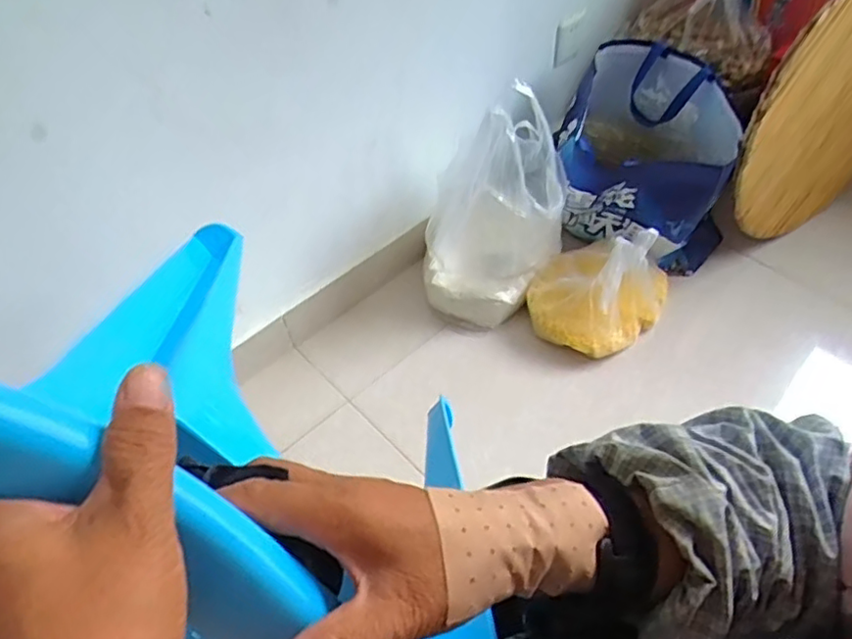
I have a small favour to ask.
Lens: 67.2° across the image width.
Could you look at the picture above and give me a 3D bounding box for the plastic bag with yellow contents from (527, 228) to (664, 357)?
[{"bbox_3d":[0.314,-0.067,1.171,0.230,0.158,0.217,18,54,19],"label":"plastic bag with yellow contents"}]

